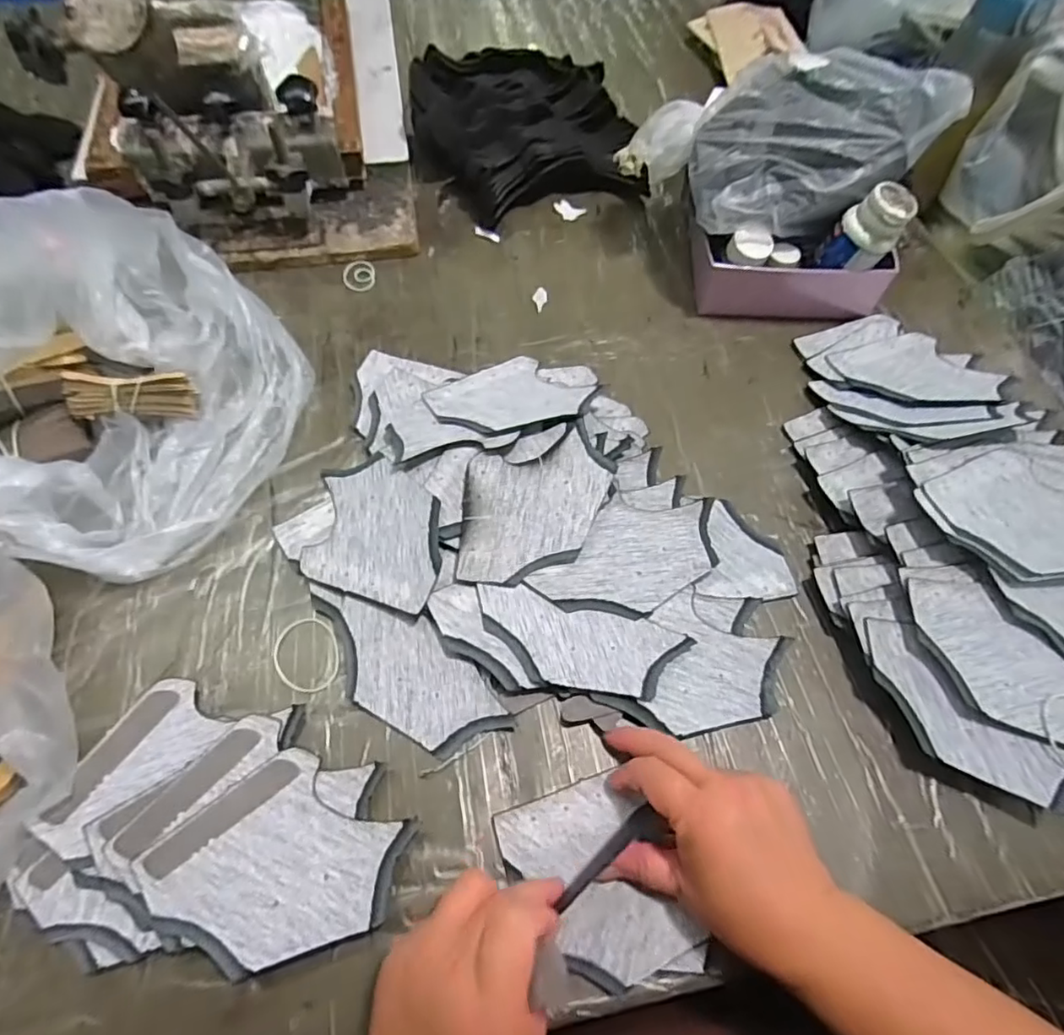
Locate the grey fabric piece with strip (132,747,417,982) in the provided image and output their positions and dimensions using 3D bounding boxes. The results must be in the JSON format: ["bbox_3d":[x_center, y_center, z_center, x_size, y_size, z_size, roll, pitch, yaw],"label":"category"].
[{"bbox_3d":[-0.144,0.196,0.337,0.125,0.009,0.101,29,64,12],"label":"grey fabric piece with strip"}]

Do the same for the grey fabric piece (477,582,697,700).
[{"bbox_3d":[0.030,0.087,0.405,0.141,0.004,0.060,14,59,6],"label":"grey fabric piece"}]

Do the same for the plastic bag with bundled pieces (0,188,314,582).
[{"bbox_3d":[-0.303,-0.112,0.438,0.202,0.162,0.283,19,62,9],"label":"plastic bag with bundled pieces"}]

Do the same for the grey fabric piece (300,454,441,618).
[{"bbox_3d":[-0.114,0.008,0.444,0.109,0.015,0.110,13,57,8],"label":"grey fabric piece"}]

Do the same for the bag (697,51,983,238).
[{"bbox_3d":[0.251,-0.327,0.514,0.215,0.092,0.120,-11,64,-9],"label":"bag"}]

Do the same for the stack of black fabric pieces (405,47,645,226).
[{"bbox_3d":[-0.007,-0.437,0.669,0.239,0.084,0.250,0,62,-3],"label":"stack of black fabric pieces"}]

